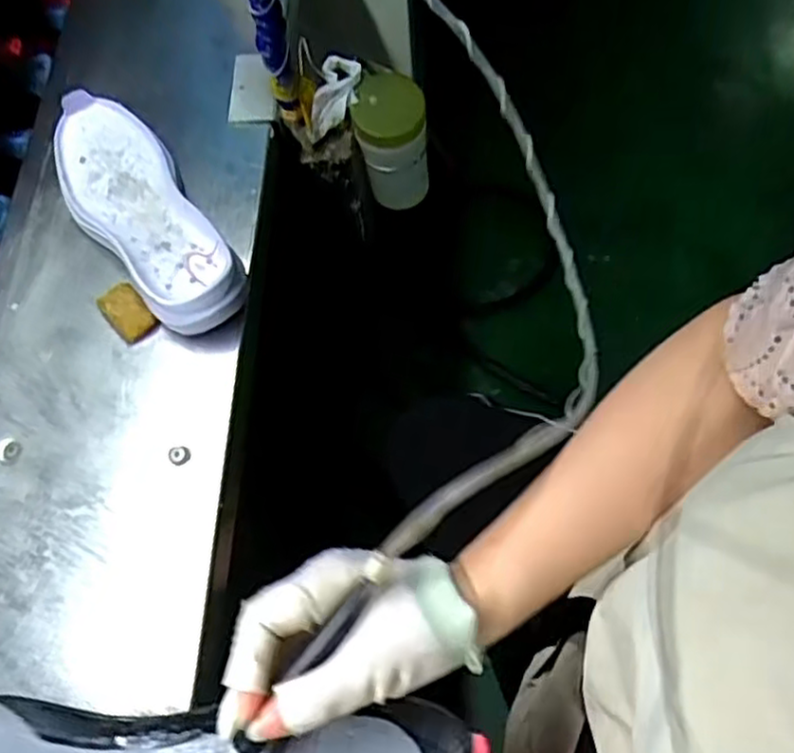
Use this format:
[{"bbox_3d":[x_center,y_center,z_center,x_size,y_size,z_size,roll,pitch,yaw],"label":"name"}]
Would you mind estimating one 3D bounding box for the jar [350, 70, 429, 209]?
[{"bbox_3d":[-0.006,-0.256,0.813,0.076,0.144,0.075,-2,65,3],"label":"jar"}]

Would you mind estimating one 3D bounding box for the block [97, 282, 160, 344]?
[{"bbox_3d":[-0.228,-0.054,0.620,0.033,0.020,0.055,-37,69,-13],"label":"block"}]

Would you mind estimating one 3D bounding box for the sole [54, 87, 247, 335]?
[{"bbox_3d":[-0.227,-0.143,0.647,0.100,0.049,0.273,-30,67,-11],"label":"sole"}]

